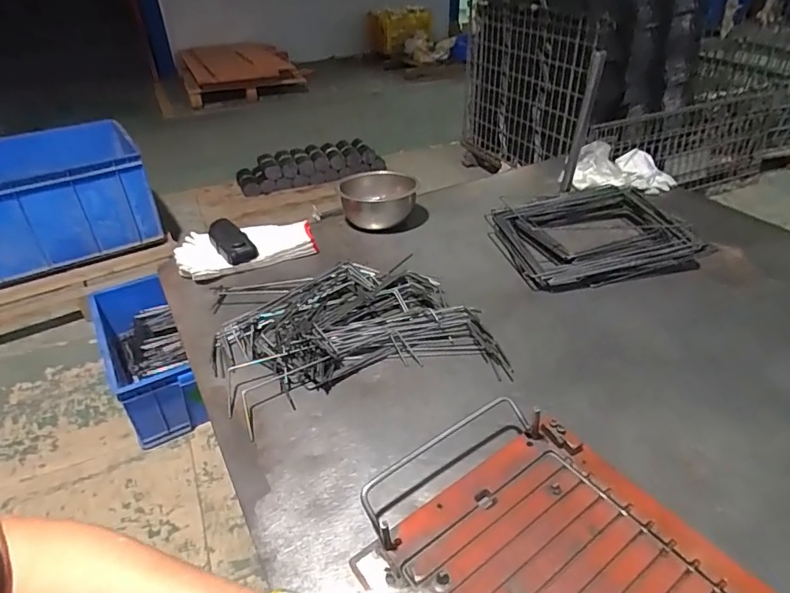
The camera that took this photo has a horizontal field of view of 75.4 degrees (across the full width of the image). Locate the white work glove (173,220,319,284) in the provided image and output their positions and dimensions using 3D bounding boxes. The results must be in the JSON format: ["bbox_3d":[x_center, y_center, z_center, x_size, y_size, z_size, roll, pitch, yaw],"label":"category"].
[{"bbox_3d":[-0.248,-0.083,0.851,0.215,0.036,0.108,-12,37,-14],"label":"white work glove"}]

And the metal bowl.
[{"bbox_3d":[-0.032,-0.183,0.949,0.137,0.060,0.147,-1,35,1],"label":"metal bowl"}]

